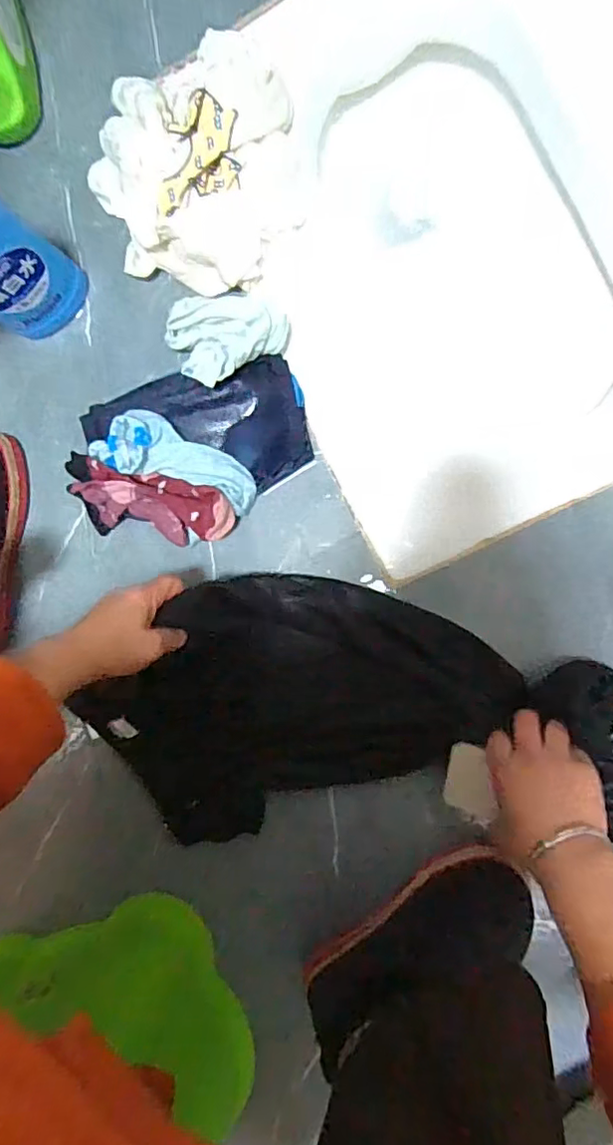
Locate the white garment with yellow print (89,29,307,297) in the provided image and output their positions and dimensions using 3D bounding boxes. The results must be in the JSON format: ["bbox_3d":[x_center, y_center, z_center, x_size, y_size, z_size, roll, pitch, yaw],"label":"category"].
[{"bbox_3d":[-0.104,-0.378,0.521,0.197,0.062,0.216,0,92,9],"label":"white garment with yellow print"}]

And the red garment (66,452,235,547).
[{"bbox_3d":[-0.146,-0.061,0.550,0.157,0.049,0.069,15,94,9],"label":"red garment"}]

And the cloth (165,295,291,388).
[{"bbox_3d":[-0.076,-0.228,0.528,0.107,0.036,0.083,-29,87,9],"label":"cloth"}]

